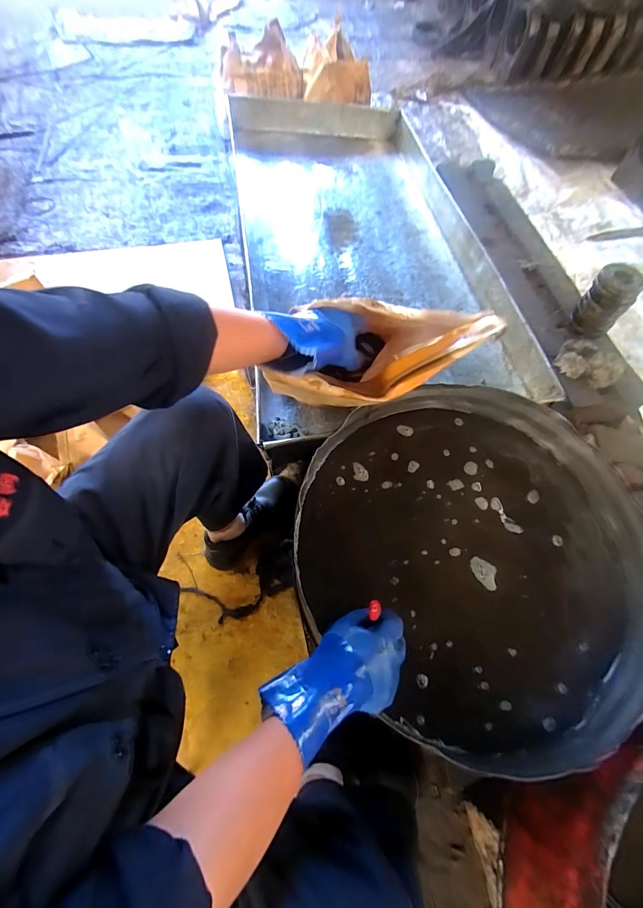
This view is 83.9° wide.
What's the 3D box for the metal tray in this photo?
[{"bbox_3d":[0.112,-0.693,1.143,0.703,0.155,1.415,-8,68,-4],"label":"metal tray"}]

